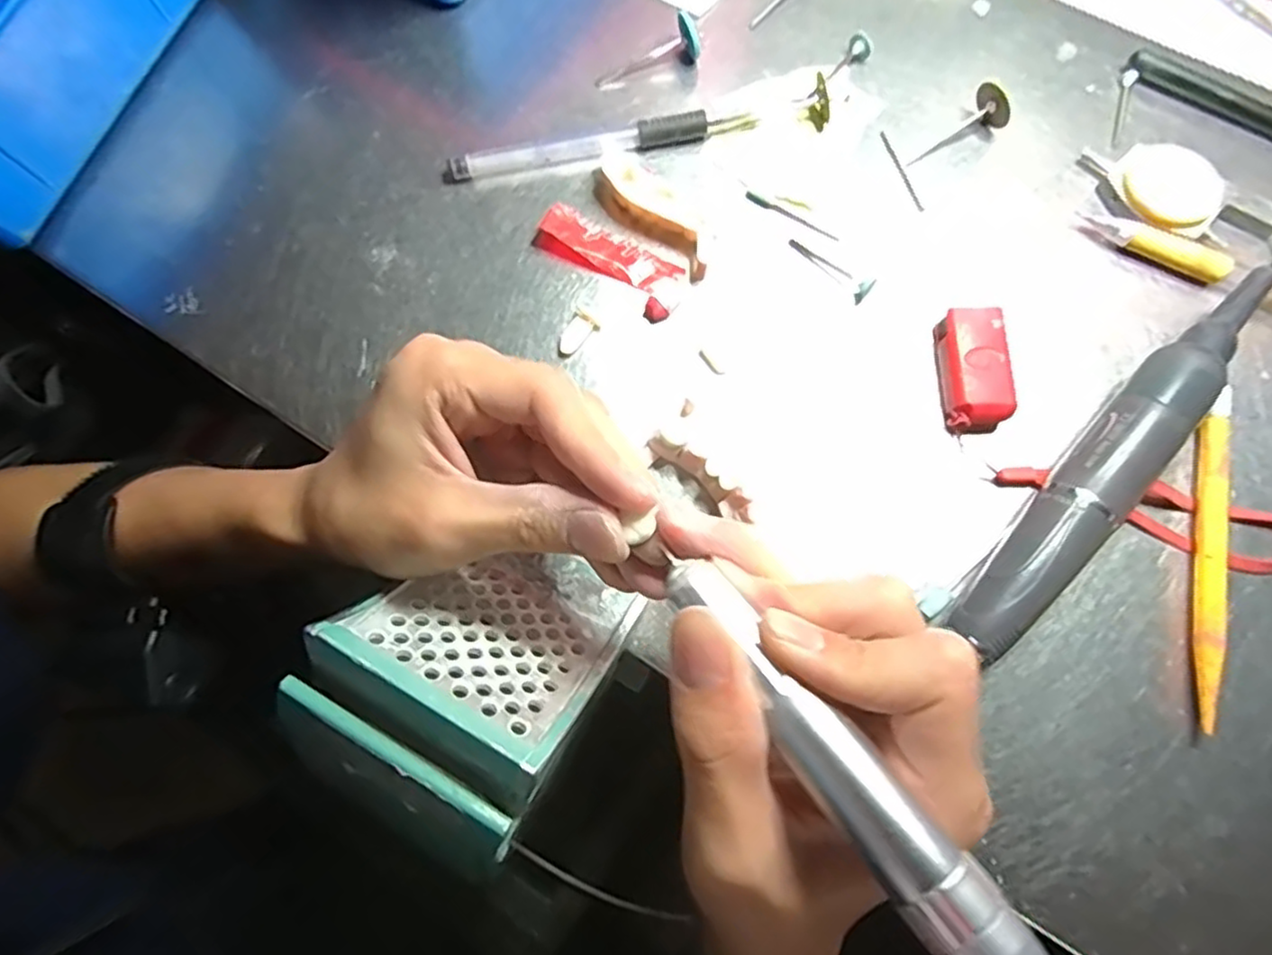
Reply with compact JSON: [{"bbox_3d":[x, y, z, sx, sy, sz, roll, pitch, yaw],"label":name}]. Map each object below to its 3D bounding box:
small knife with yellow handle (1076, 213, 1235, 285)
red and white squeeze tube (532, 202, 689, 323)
[{"bbox_3d":[0.212,-0.095,0.284,0.057,0.013,0.013,28,77,8],"label":"small knife with yellow handle"},{"bbox_3d":[-0.011,-0.090,0.284,0.067,0.009,0.026,30,77,9],"label":"red and white squeeze tube"}]

